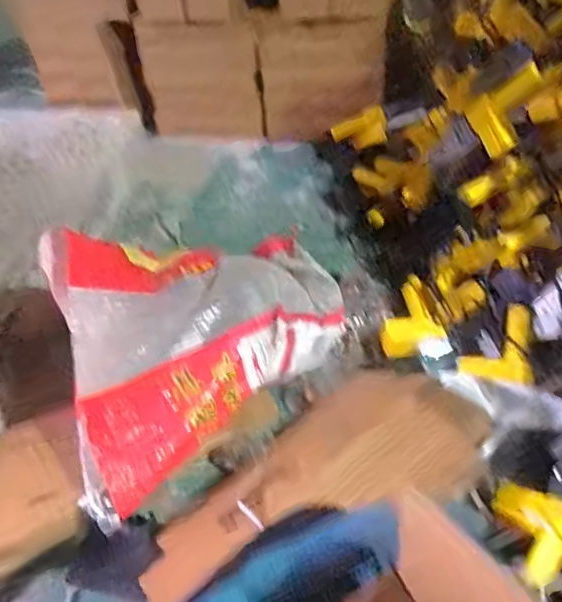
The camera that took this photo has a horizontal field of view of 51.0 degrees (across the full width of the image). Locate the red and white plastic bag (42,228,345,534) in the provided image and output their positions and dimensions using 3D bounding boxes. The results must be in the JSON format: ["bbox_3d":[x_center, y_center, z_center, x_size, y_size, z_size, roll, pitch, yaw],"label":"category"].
[{"bbox_3d":[-0.149,0.012,0.935,0.283,0.255,0.527,32,54,33],"label":"red and white plastic bag"}]

